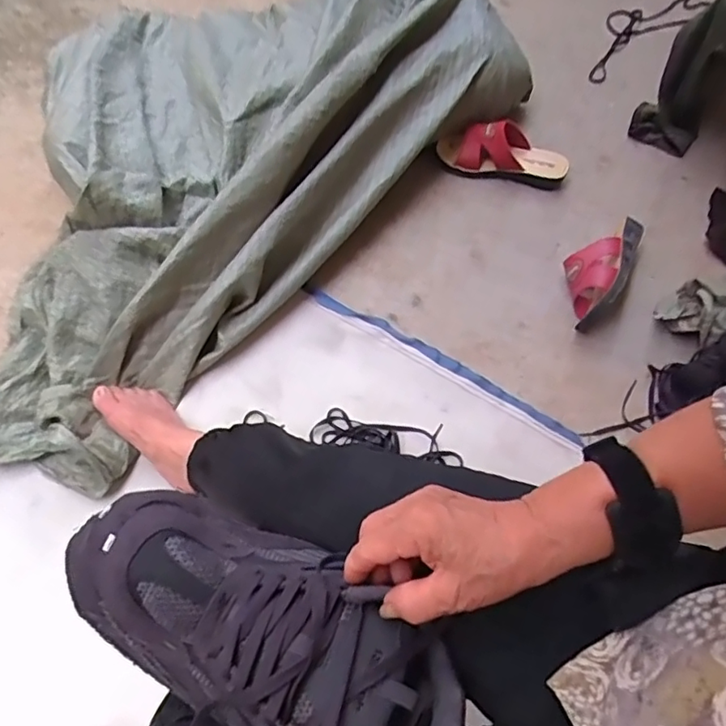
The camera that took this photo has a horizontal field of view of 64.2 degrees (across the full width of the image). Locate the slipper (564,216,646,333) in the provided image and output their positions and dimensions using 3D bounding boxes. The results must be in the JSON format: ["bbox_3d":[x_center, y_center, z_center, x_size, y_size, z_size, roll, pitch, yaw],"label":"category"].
[{"bbox_3d":[0.375,-0.152,0.926,0.094,0.084,0.218,31,67,13],"label":"slipper"}]

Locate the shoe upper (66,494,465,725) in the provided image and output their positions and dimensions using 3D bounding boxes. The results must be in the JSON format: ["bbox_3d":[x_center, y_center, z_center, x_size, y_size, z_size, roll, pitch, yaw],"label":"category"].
[{"bbox_3d":[-0.064,0.172,0.372,0.265,0.076,0.123,29,66,7],"label":"shoe upper"}]

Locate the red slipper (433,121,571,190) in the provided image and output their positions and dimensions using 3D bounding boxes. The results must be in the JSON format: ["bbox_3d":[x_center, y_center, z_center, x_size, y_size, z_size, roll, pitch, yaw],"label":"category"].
[{"bbox_3d":[0.251,-0.376,1.044,0.235,0.081,0.083,11,64,4],"label":"red slipper"}]

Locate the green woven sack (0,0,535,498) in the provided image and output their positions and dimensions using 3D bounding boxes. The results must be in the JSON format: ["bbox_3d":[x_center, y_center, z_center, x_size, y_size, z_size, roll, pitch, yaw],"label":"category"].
[{"bbox_3d":[-0.224,-0.339,0.929,0.501,0.198,1.089,37,68,16],"label":"green woven sack"}]

